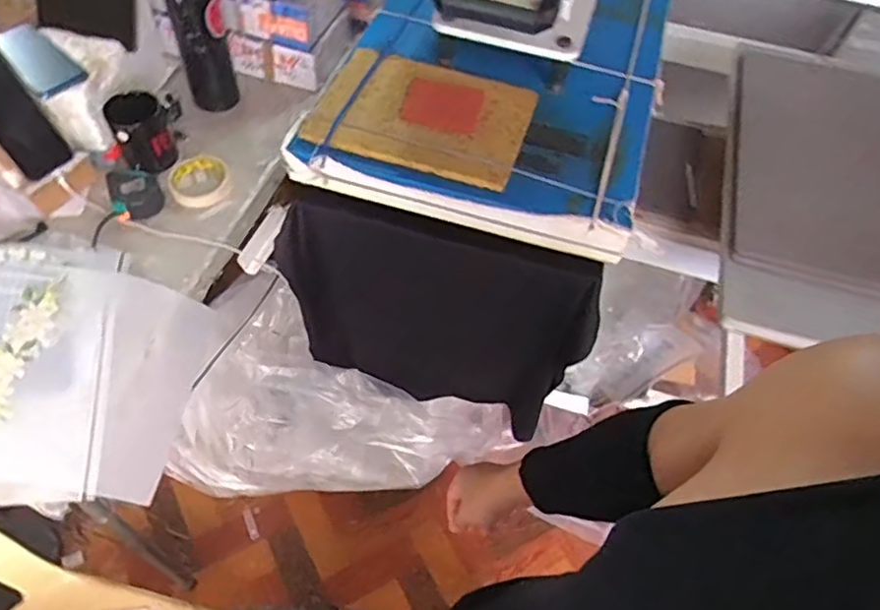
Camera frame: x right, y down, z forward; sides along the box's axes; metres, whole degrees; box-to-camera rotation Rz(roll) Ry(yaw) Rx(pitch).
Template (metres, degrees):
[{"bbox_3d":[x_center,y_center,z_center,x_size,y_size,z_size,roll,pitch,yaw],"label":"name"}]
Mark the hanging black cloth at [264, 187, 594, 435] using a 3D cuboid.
[{"bbox_3d":[-0.014,0.033,0.962,0.456,0.445,0.045,14,55,5],"label":"hanging black cloth"}]

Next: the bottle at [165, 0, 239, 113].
[{"bbox_3d":[-0.387,-0.445,1.003,0.079,0.274,0.073,-18,59,-16],"label":"bottle"}]

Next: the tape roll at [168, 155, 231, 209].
[{"bbox_3d":[-0.382,-0.197,0.991,0.092,0.028,0.100,2,55,-3],"label":"tape roll"}]

